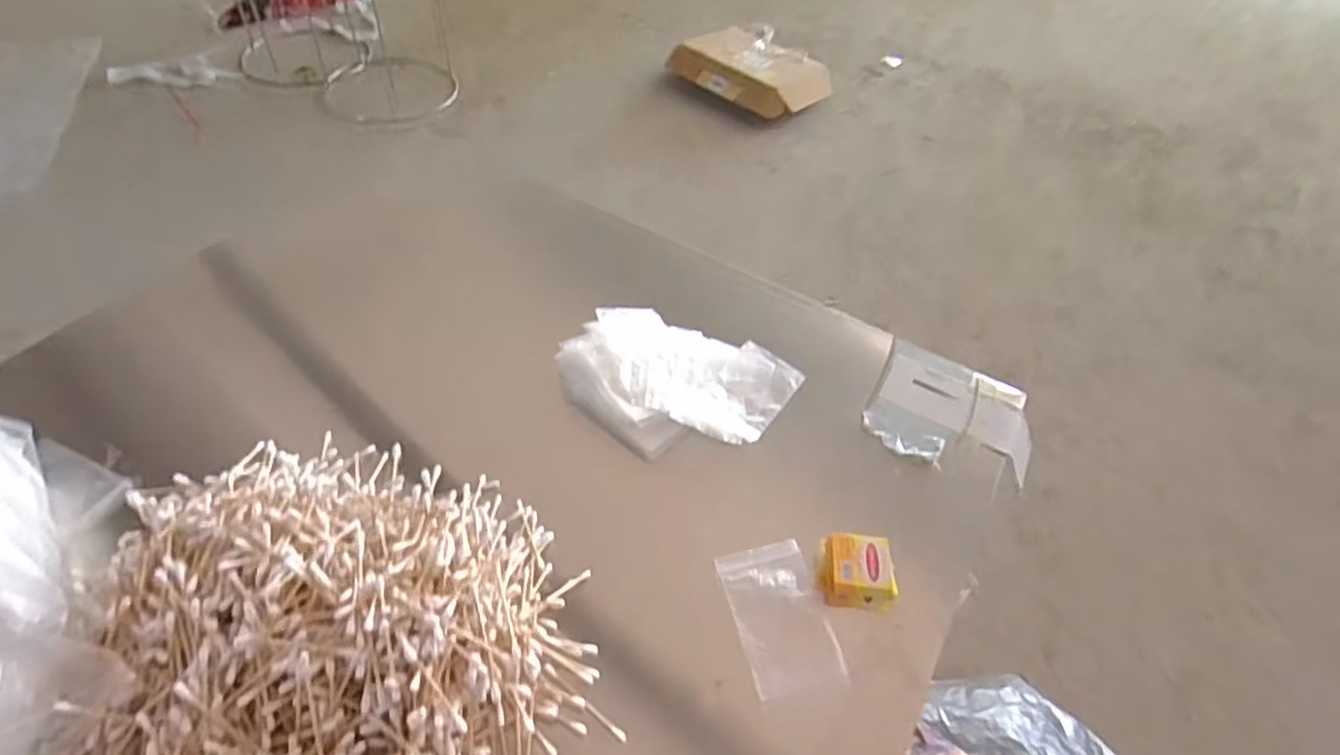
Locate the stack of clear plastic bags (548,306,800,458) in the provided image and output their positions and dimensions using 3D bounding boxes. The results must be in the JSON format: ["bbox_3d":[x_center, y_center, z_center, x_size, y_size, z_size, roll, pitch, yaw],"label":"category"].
[{"bbox_3d":[0.004,-0.002,0.623,0.190,0.027,0.160,28,51,18],"label":"stack of clear plastic bags"}]

